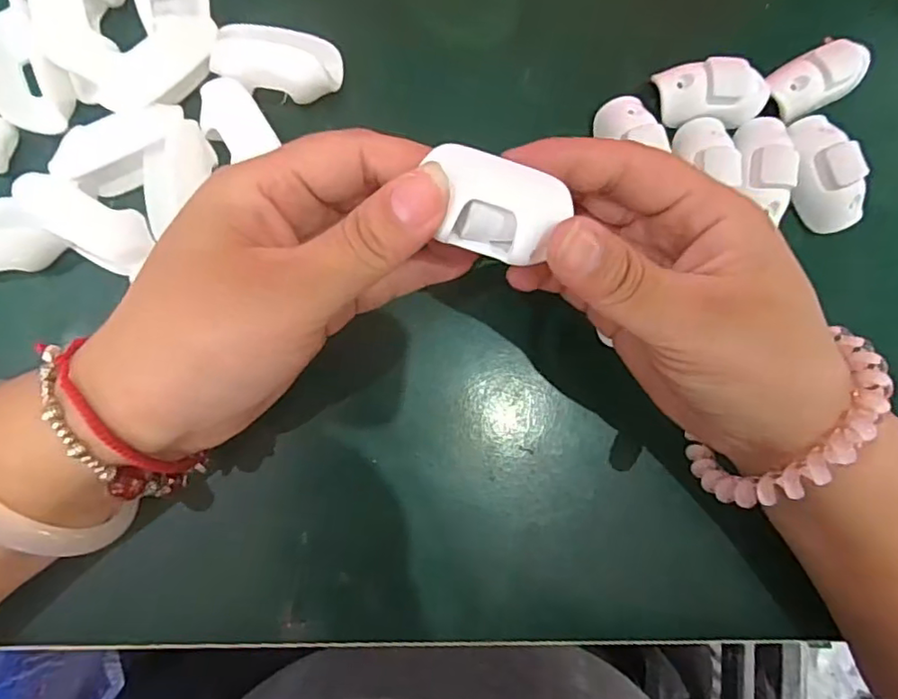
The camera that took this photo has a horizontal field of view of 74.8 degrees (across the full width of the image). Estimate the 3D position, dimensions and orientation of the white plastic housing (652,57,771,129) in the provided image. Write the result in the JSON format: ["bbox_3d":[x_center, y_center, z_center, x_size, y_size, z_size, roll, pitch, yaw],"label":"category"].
[{"bbox_3d":[0.118,-0.114,0.264,0.049,0.023,0.023,-2,87,-8],"label":"white plastic housing"}]

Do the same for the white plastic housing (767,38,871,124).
[{"bbox_3d":[0.171,-0.125,0.271,0.045,0.023,0.024,-27,91,-8],"label":"white plastic housing"}]

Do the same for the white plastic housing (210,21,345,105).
[{"bbox_3d":[-0.069,-0.118,0.242,0.048,0.019,0.033,13,85,-7],"label":"white plastic housing"}]

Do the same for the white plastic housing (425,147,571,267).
[{"bbox_3d":[0.013,-0.042,0.174,0.039,0.019,0.027,19,85,-7],"label":"white plastic housing"}]

